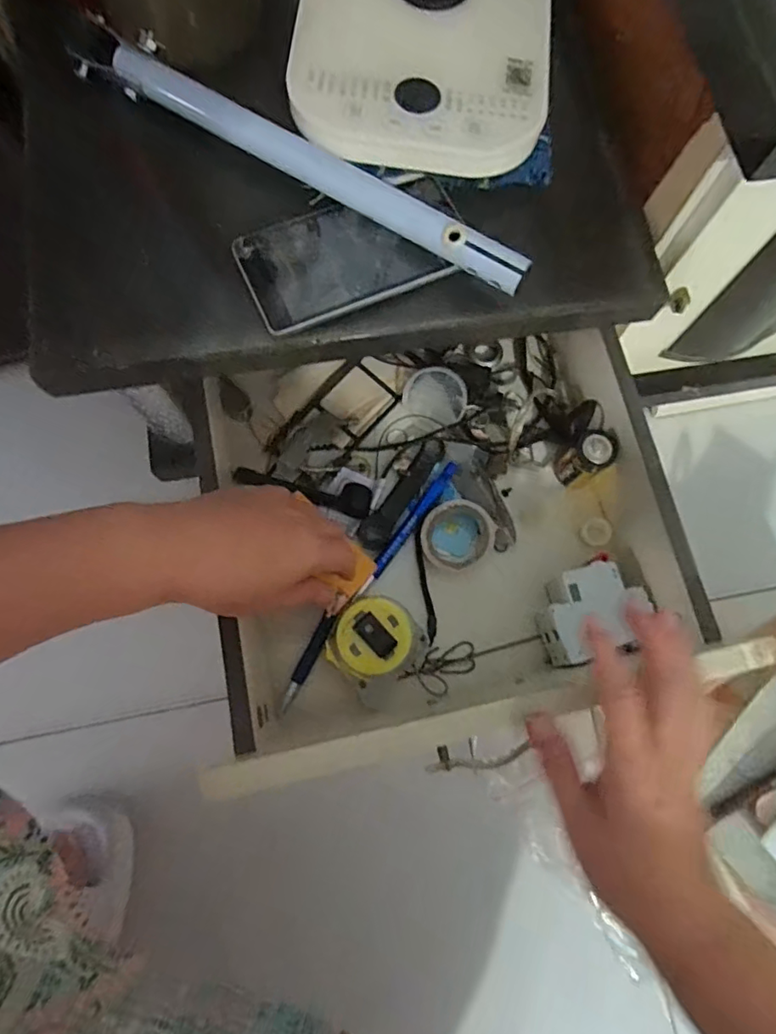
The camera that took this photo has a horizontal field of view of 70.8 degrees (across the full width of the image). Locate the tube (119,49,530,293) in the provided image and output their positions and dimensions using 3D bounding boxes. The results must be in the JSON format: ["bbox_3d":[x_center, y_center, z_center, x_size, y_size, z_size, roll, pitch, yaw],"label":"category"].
[{"bbox_3d":[-0.043,-0.213,0.337,0.284,0.024,0.024,31,77,6],"label":"tube"}]

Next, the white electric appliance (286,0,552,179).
[{"bbox_3d":[0.025,-0.322,0.359,0.161,0.038,0.220,5,76,0],"label":"white electric appliance"}]

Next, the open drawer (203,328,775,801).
[{"bbox_3d":[0.038,0.009,0.423,0.357,0.094,0.327,-11,77,-4],"label":"open drawer"}]

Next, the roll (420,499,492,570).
[{"bbox_3d":[0.054,0.014,0.437,0.053,0.021,0.052,17,76,3],"label":"roll"}]

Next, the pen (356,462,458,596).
[{"bbox_3d":[0.016,0.008,0.444,0.011,0.007,0.130,34,78,7],"label":"pen"}]

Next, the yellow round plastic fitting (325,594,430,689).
[{"bbox_3d":[-0.008,0.094,0.410,0.067,0.021,0.062,0,76,-1],"label":"yellow round plastic fitting"}]

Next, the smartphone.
[{"bbox_3d":[-0.021,-0.167,0.340,0.138,0.007,0.076,-23,78,-7],"label":"smartphone"}]

